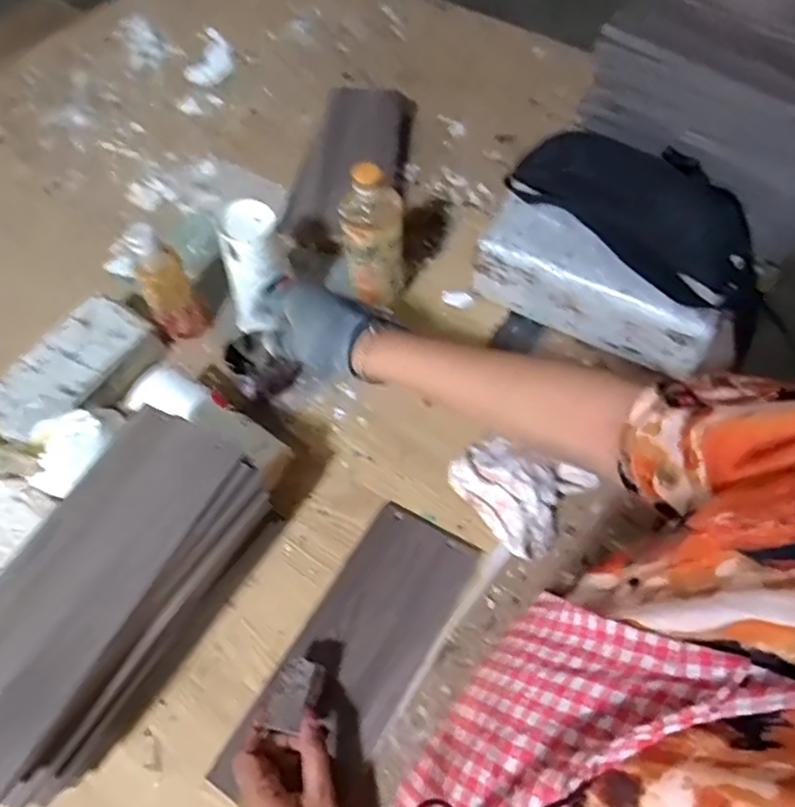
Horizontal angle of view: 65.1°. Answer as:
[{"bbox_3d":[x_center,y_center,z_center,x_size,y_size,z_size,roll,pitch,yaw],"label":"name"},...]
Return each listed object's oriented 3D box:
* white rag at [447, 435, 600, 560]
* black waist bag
[{"bbox_3d":[0.121,0.084,0.656,0.128,0.044,0.113,32,64,18],"label":"white rag"},{"bbox_3d":[0.298,-0.212,0.709,0.122,0.091,0.326,-39,66,-21],"label":"black waist bag"}]

